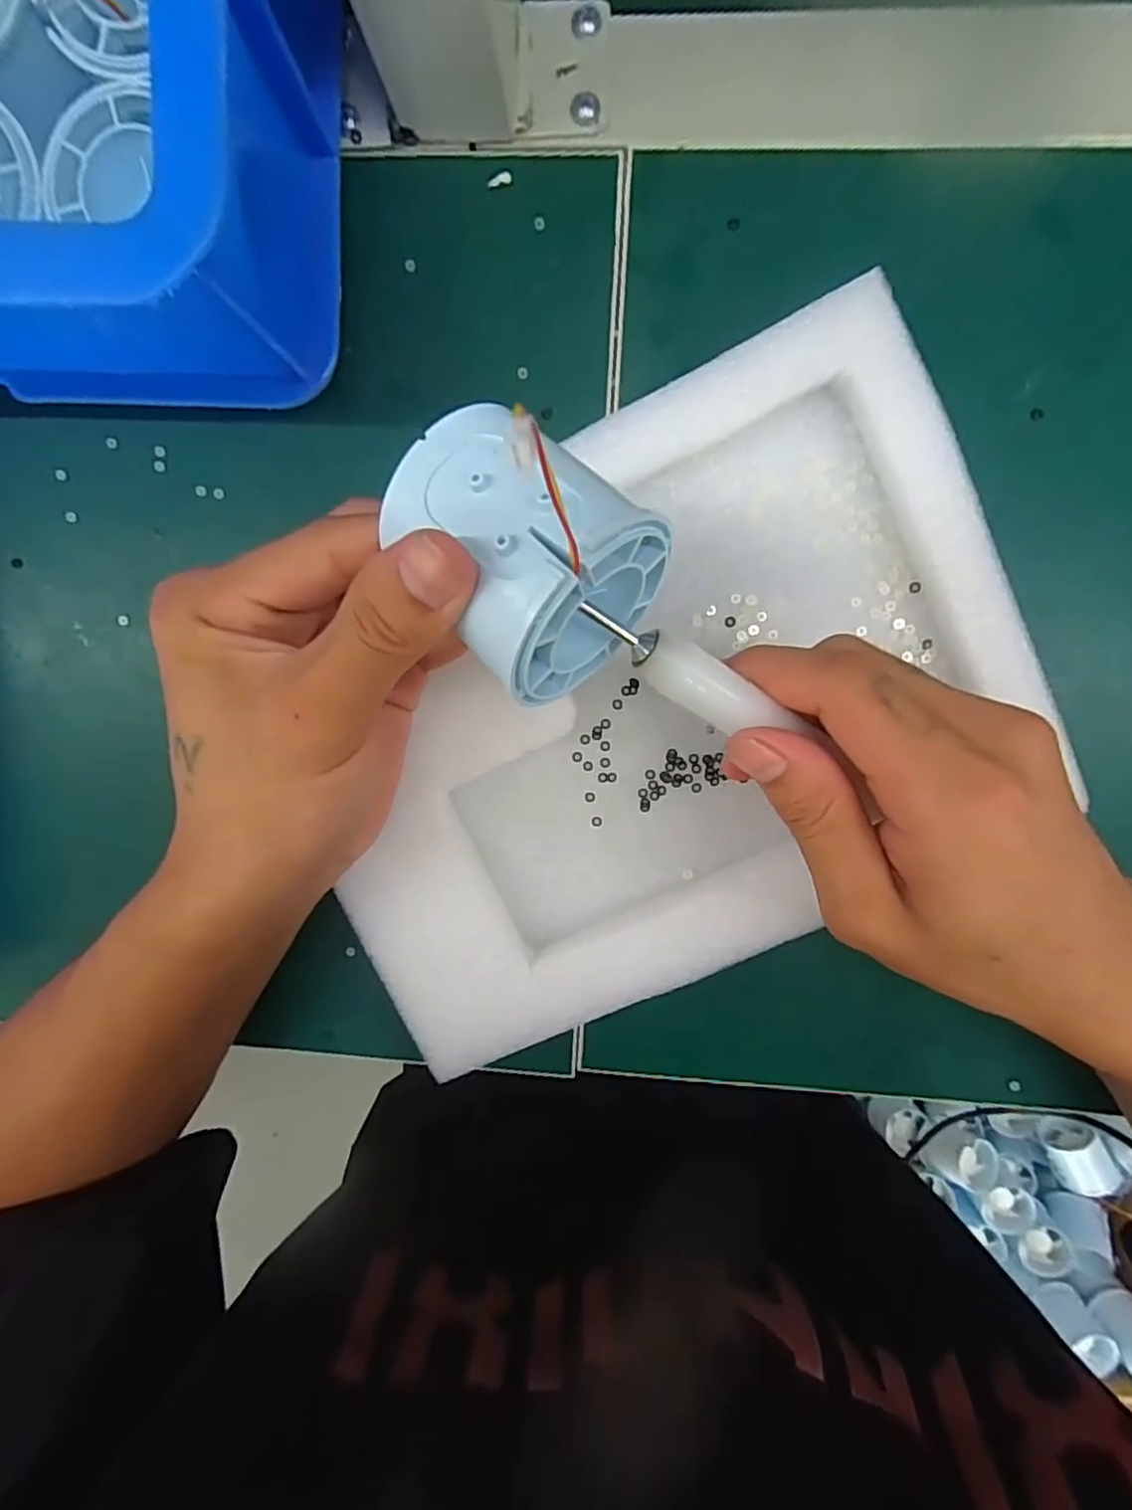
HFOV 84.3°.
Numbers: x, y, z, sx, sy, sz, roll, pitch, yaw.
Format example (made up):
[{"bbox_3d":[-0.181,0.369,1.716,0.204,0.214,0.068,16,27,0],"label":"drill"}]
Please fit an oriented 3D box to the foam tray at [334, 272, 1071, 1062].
[{"bbox_3d":[0.027,-0.013,0.228,0.250,0.035,0.178,-27,96,7],"label":"foam tray"}]

